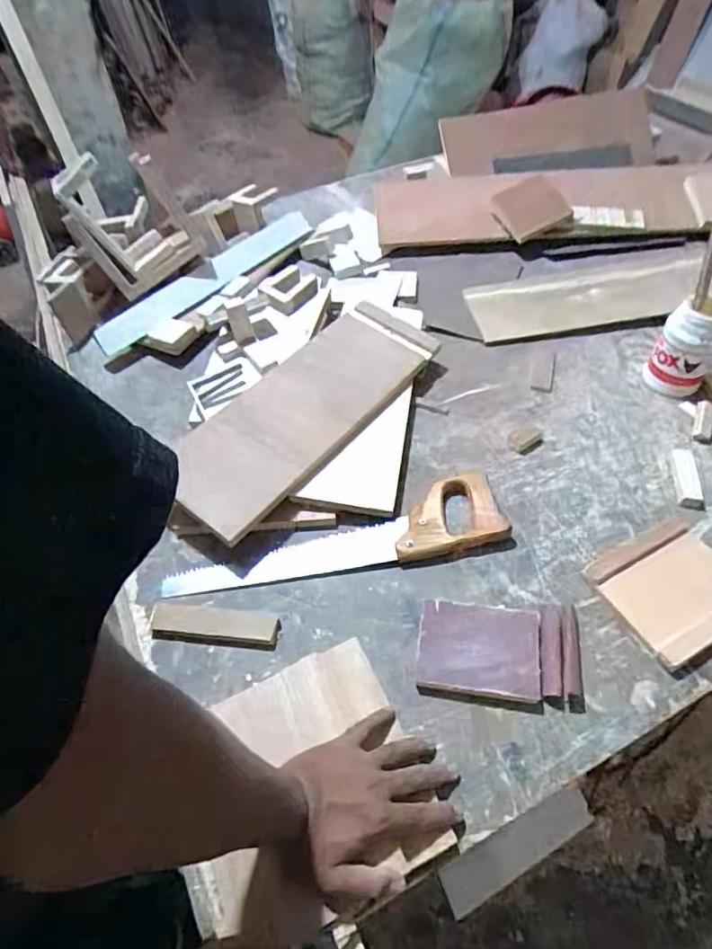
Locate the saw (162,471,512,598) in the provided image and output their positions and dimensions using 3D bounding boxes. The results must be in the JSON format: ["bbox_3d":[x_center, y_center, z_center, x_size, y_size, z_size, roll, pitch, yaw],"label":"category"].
[{"bbox_3d":[-0.027,0.077,0.684,0.418,0.030,0.098,-12,54,-5],"label":"saw"}]

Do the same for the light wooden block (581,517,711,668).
[{"bbox_3d":[0.360,0.125,0.624,0.144,0.028,0.139,-22,56,-13],"label":"light wooden block"}]

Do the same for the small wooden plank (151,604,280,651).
[{"bbox_3d":[-0.163,0.176,0.636,0.146,0.011,0.041,3,54,6],"label":"small wooden plank"}]

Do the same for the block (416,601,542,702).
[{"bbox_3d":[0.133,0.187,0.596,0.125,0.018,0.098,6,55,8],"label":"block"}]

